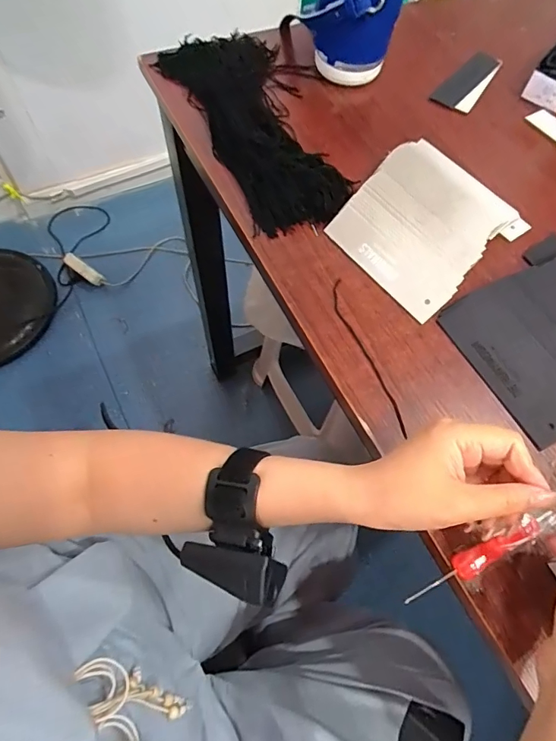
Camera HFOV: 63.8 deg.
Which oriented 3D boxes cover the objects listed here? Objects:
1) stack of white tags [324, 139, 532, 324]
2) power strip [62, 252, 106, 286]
[{"bbox_3d":[0.130,-0.135,0.401,0.129,0.018,0.157,41,68,17],"label":"stack of white tags"},{"bbox_3d":[-0.525,-0.272,1.200,0.130,0.034,0.032,34,66,14],"label":"power strip"}]

